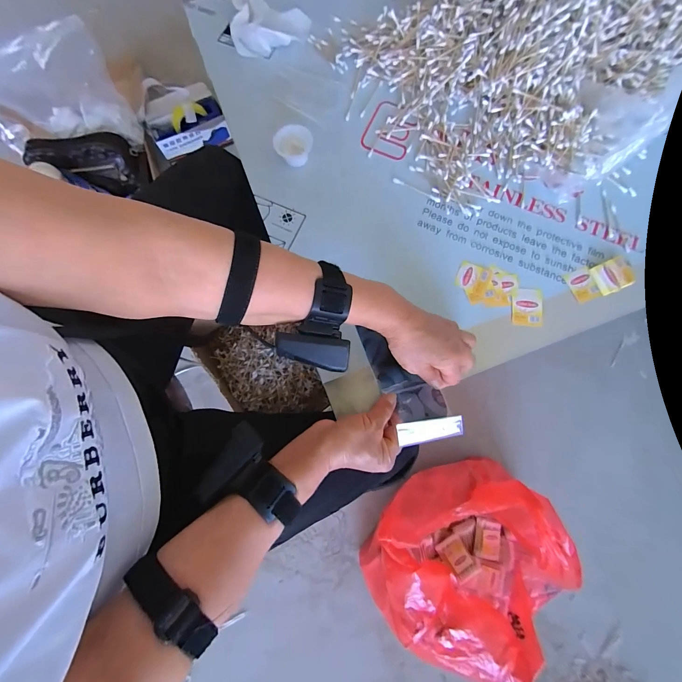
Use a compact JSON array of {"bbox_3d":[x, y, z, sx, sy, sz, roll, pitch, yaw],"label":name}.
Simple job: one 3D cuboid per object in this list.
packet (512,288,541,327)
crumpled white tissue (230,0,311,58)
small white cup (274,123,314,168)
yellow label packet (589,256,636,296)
[{"bbox_3d":[0.248,-0.045,0.428,0.040,0.004,0.050,6,78,0],"label":"packet"},{"bbox_3d":[-0.116,-0.521,0.511,0.120,0.036,0.128,-10,78,-3],"label":"crumpled white tissue"},{"bbox_3d":[-0.067,-0.275,0.464,0.054,0.039,0.048,-19,79,-5],"label":"small white cup"},{"bbox_3d":[0.367,-0.088,0.433,0.051,0.013,0.041,-22,79,-5],"label":"yellow label packet"}]

